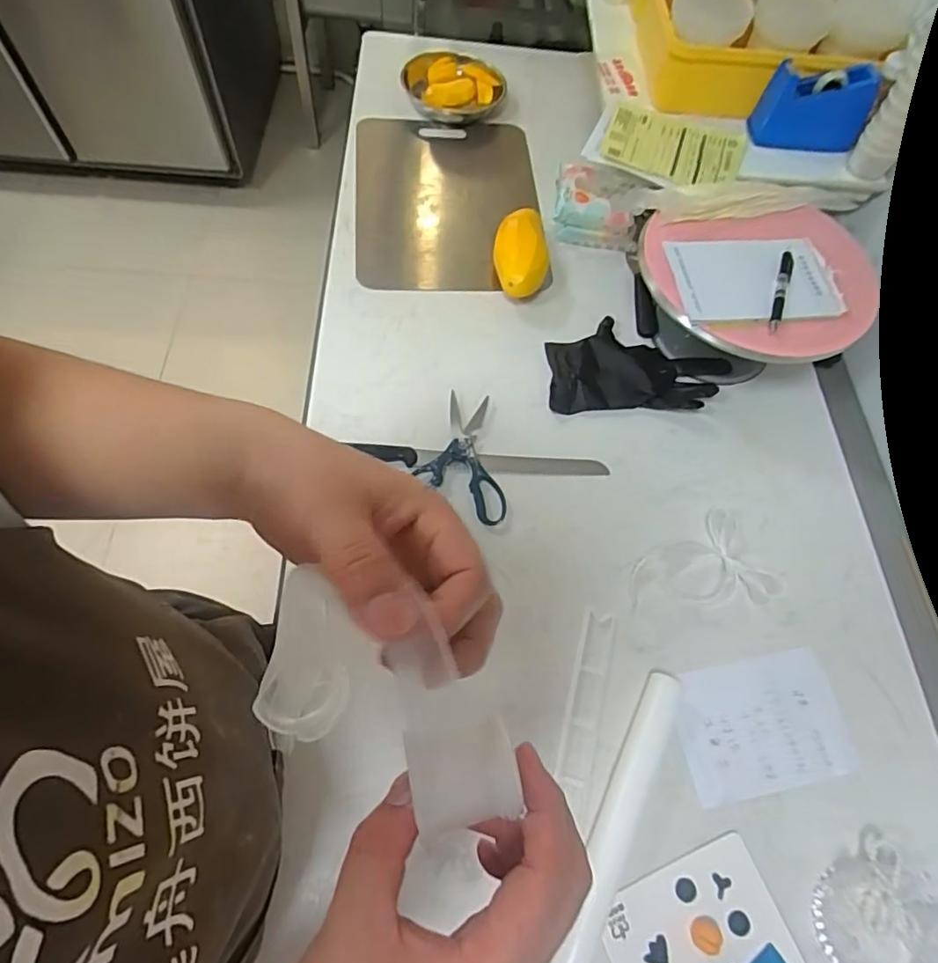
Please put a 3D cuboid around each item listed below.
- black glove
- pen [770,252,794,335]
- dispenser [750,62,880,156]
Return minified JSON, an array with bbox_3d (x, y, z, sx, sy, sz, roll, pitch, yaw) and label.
[{"bbox_3d":[0.230,-0.159,0.775,0.244,0.022,0.142,0,64,-3],"label":"black glove"},{"bbox_3d":[0.368,-0.223,0.667,0.014,0.012,0.136,23,65,5],"label":"pen"},{"bbox_3d":[0.457,-0.500,0.762,0.138,0.083,0.045,4,65,-4],"label":"dispenser"}]

